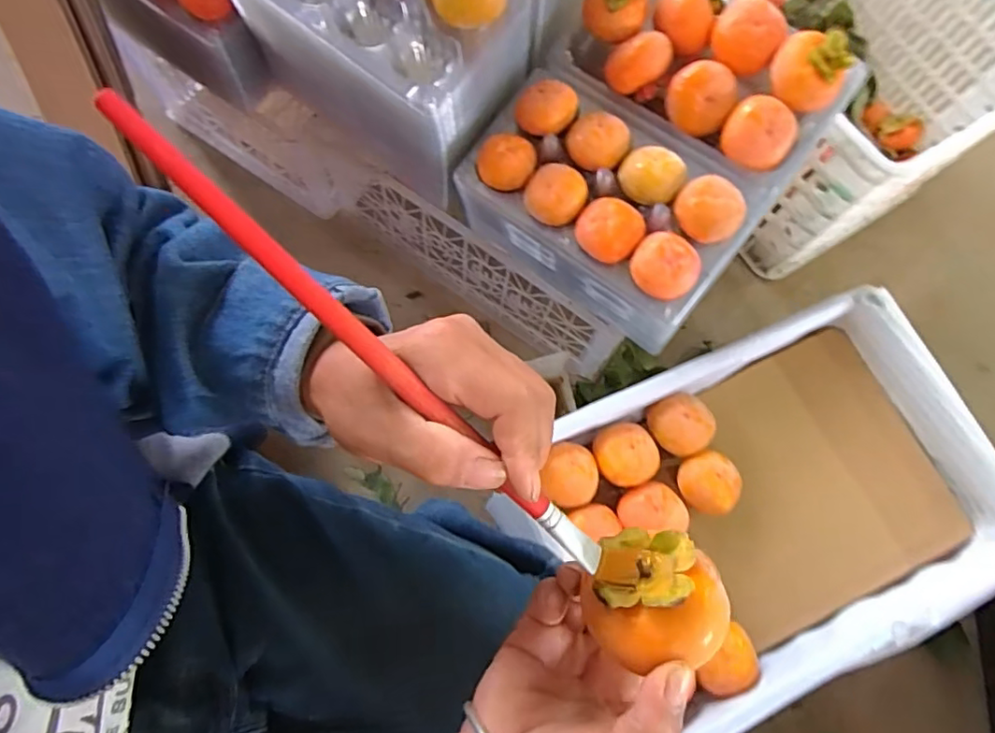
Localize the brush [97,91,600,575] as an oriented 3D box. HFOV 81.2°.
[{"bbox_3d":[-0.043,-0.002,0.227,0.254,0.006,0.012,46,76,-14],"label":"brush"}]

